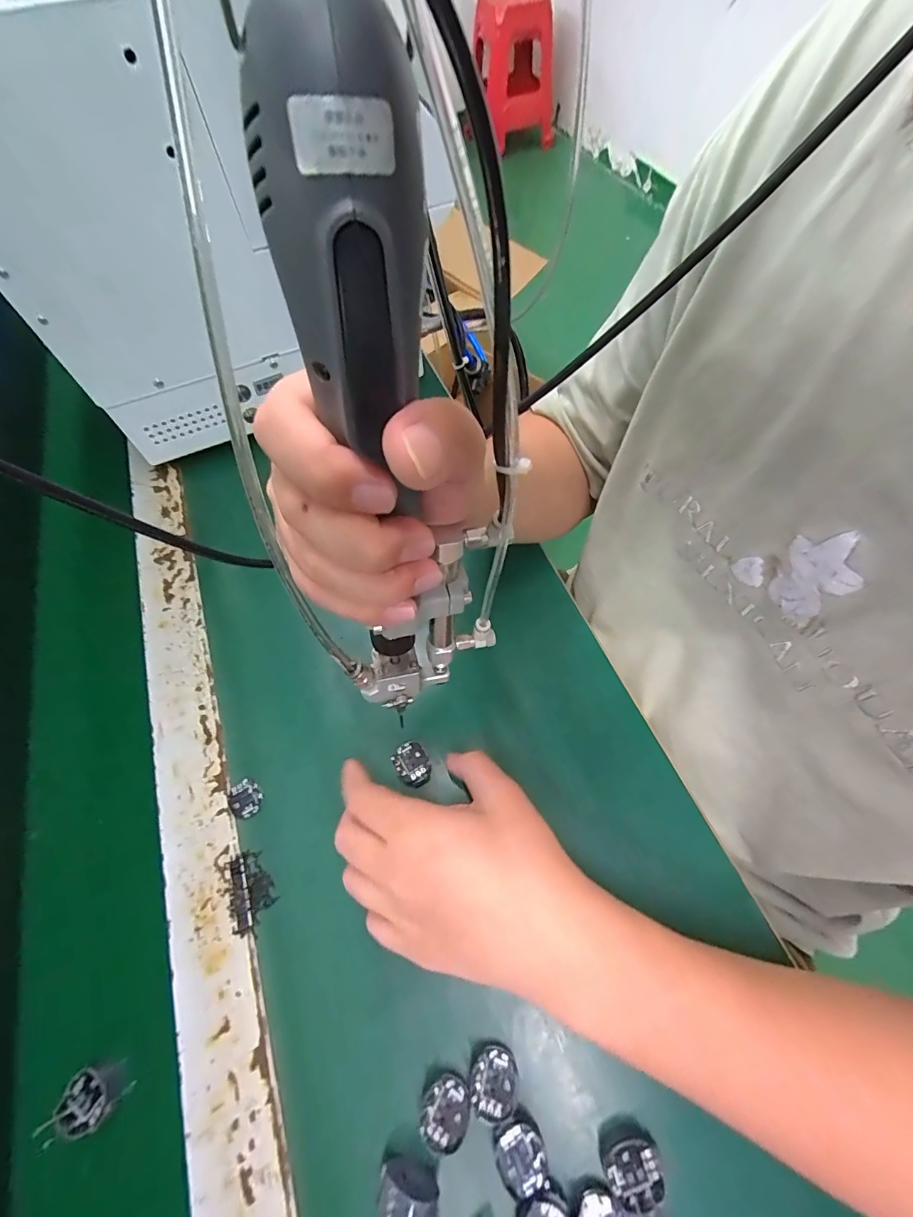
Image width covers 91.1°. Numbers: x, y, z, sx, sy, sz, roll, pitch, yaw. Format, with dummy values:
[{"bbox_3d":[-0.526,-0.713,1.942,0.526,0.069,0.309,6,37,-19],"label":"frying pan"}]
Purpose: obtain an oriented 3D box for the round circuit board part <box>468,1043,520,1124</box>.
[{"bbox_3d":[0.020,0.253,0.239,0.026,0.008,0.027,-7,62,-2],"label":"round circuit board part"}]

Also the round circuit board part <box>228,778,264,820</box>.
[{"bbox_3d":[-0.148,0.133,0.312,0.022,0.004,0.025,-24,64,-10],"label":"round circuit board part"}]

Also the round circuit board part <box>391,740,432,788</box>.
[{"bbox_3d":[-0.031,0.110,0.317,0.024,0.004,0.030,-23,64,-10],"label":"round circuit board part"}]

